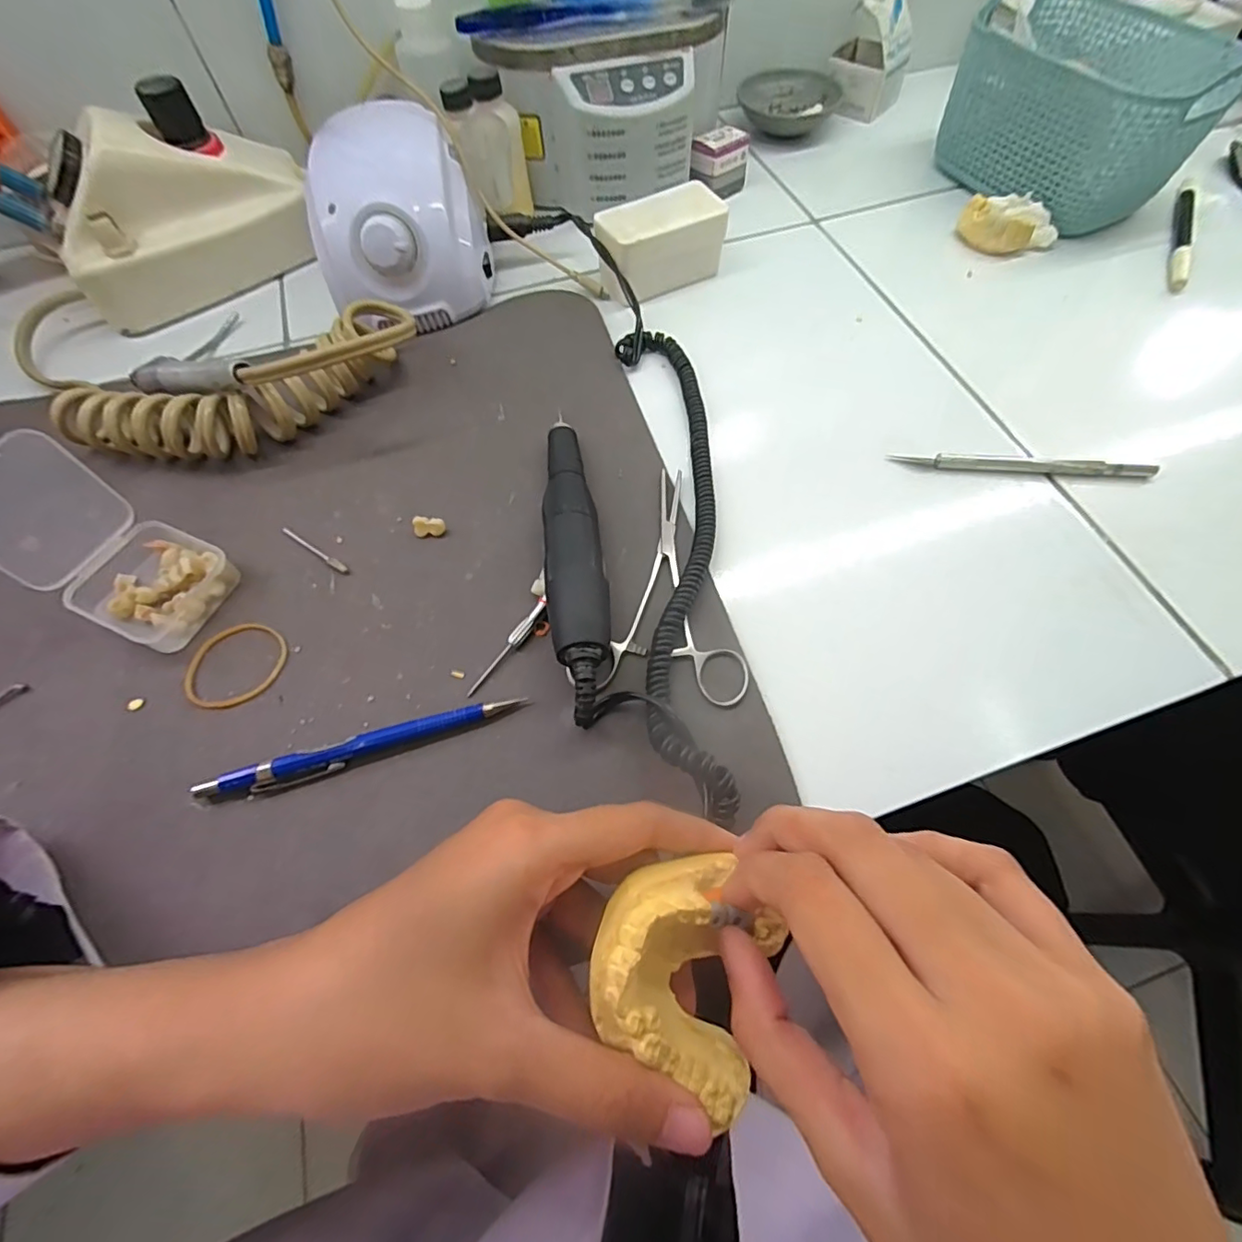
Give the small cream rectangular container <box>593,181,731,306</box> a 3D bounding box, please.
[{"bbox_3d":[0.027,-0.259,0.373,0.085,0.038,0.050,-31,66,-13],"label":"small cream rectangular container"}]

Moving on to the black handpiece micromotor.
[{"bbox_3d":[-0.024,-0.035,0.268,0.027,0.029,0.168,-9,63,-3],"label":"black handpiece micromotor"}]

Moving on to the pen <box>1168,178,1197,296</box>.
[{"bbox_3d":[0.407,-0.284,0.396,0.012,0.008,0.140,24,66,13],"label":"pen"}]

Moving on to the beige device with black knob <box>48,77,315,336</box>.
[{"bbox_3d":[-0.297,-0.280,0.368,0.163,0.085,0.078,-35,67,-15],"label":"beige device with black knob"}]

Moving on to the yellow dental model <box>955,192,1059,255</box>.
[{"bbox_3d":[0.278,-0.284,0.391,0.062,0.021,0.040,31,68,16],"label":"yellow dental model"}]

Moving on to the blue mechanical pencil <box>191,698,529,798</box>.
[{"bbox_3d":[-0.111,0.055,0.237,0.133,0.011,0.011,-15,63,-6],"label":"blue mechanical pencil"}]

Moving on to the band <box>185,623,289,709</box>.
[{"bbox_3d":[-0.183,0.021,0.259,0.044,0.005,0.044,-1,63,1],"label":"band"}]

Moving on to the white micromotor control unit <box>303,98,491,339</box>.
[{"bbox_3d":[-0.146,-0.264,0.362,0.105,0.070,0.146,-15,63,-6],"label":"white micromotor control unit"}]

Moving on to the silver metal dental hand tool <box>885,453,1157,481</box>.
[{"bbox_3d":[0.222,-0.087,0.304,0.135,0.007,0.012,3,63,3],"label":"silver metal dental hand tool"}]

